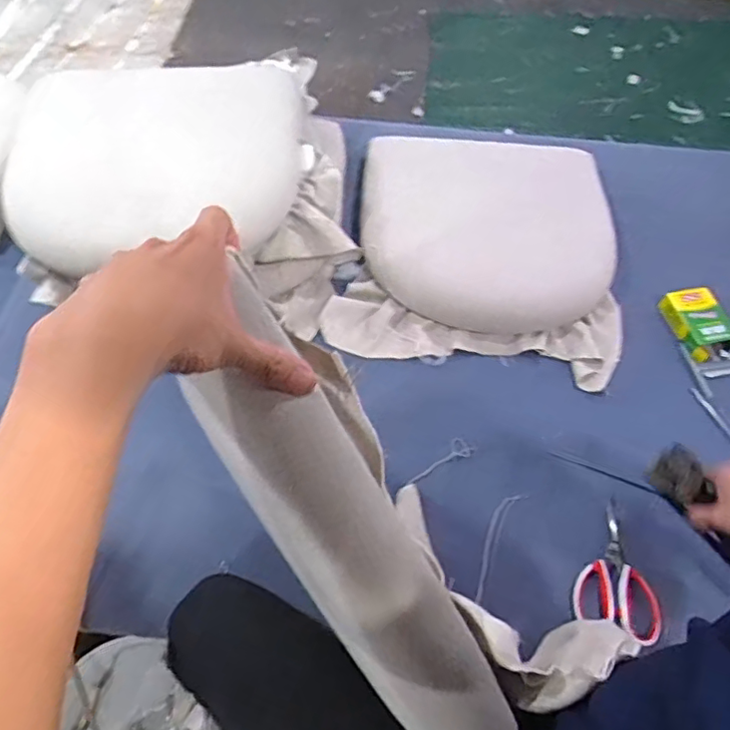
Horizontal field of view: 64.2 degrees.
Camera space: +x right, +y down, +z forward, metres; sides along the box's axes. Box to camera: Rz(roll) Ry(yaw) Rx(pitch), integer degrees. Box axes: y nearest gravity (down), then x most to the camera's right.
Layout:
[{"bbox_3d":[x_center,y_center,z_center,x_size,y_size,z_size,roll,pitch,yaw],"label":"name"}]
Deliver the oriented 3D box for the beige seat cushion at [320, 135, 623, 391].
[{"bbox_3d":[0.213,-0.225,1.025,0.477,0.079,0.491,10,57,5],"label":"beige seat cushion"}]

